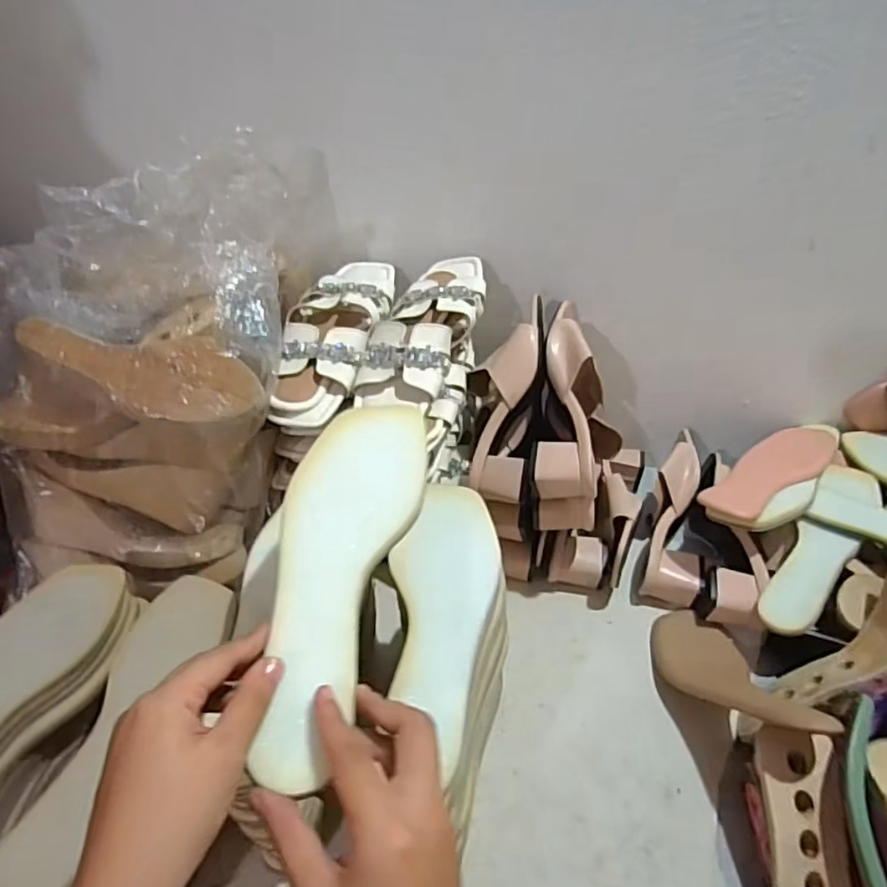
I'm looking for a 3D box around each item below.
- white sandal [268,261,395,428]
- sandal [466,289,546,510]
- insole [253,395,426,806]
[{"bbox_3d":[-0.117,-0.124,0.675,0.103,0.068,0.243,4,41,6],"label":"white sandal"},{"bbox_3d":[0.069,-0.034,0.686,0.084,0.199,0.120,7,0,-6],"label":"sandal"},{"bbox_3d":[-0.060,0.067,0.360,0.074,0.015,0.238,5,51,7],"label":"insole"}]

